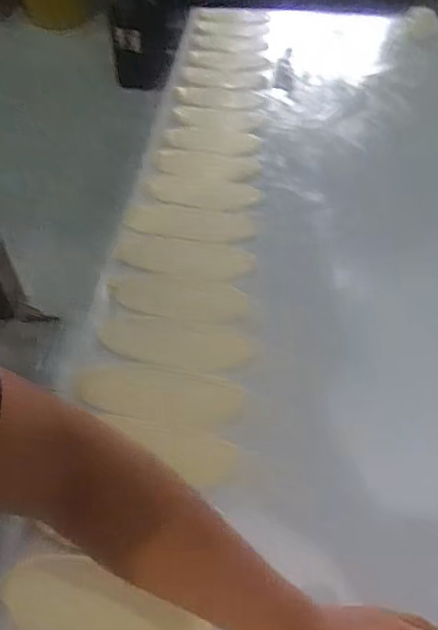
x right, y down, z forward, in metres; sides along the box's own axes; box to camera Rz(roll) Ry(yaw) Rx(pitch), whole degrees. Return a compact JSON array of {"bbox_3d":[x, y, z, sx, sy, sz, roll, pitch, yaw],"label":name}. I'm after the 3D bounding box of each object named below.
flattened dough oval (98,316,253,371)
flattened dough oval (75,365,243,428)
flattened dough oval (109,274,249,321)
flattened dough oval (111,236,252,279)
[{"bbox_3d":[-0.058,0.035,0.733,0.195,0.004,0.076,7,49,6],"label":"flattened dough oval"},{"bbox_3d":[-0.073,0.094,0.678,0.195,0.007,0.077,4,49,3],"label":"flattened dough oval"},{"bbox_3d":[-0.057,-0.026,0.789,0.191,0.004,0.079,9,49,7],"label":"flattened dough oval"},{"bbox_3d":[-0.052,-0.087,0.849,0.207,0.006,0.079,6,49,5],"label":"flattened dough oval"}]

